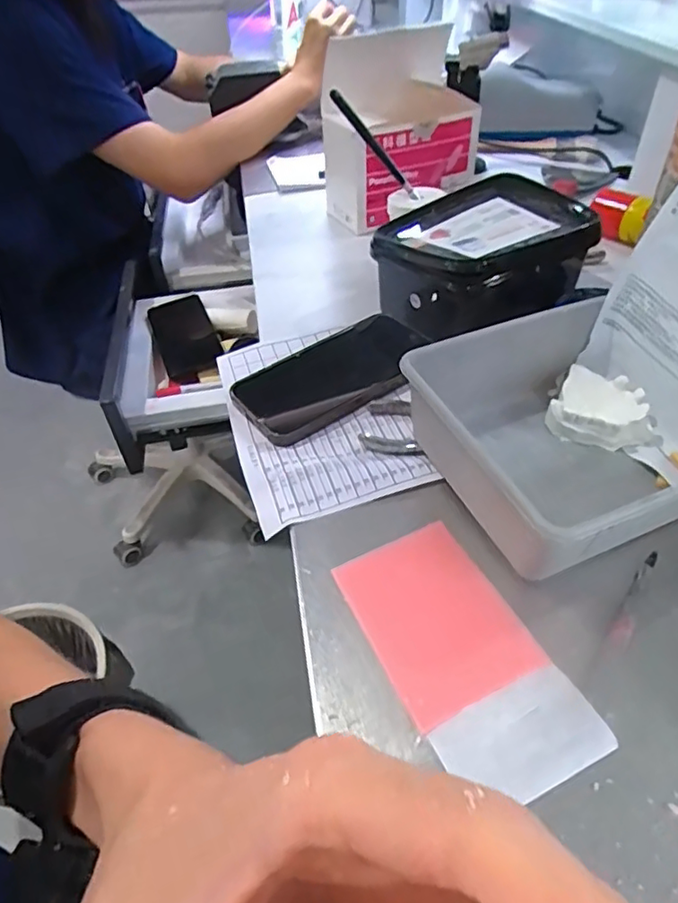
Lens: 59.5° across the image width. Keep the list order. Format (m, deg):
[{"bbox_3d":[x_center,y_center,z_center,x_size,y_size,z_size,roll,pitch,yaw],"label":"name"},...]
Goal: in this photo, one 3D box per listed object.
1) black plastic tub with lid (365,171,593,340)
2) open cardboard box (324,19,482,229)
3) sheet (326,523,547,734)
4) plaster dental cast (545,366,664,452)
[{"bbox_3d":[0.131,-0.170,0.528,0.189,0.076,0.127,-31,51,-26],"label":"black plastic tub with lid"},{"bbox_3d":[0.067,-0.356,0.651,0.163,0.169,0.097,-23,48,-20],"label":"open cardboard box"},{"bbox_3d":[0.050,0.087,0.318,0.074,0.004,0.101,-23,46,-13],"label":"sheet"},{"bbox_3d":[0.182,-0.027,0.401,0.069,0.029,0.055,21,49,22],"label":"plaster dental cast"}]

